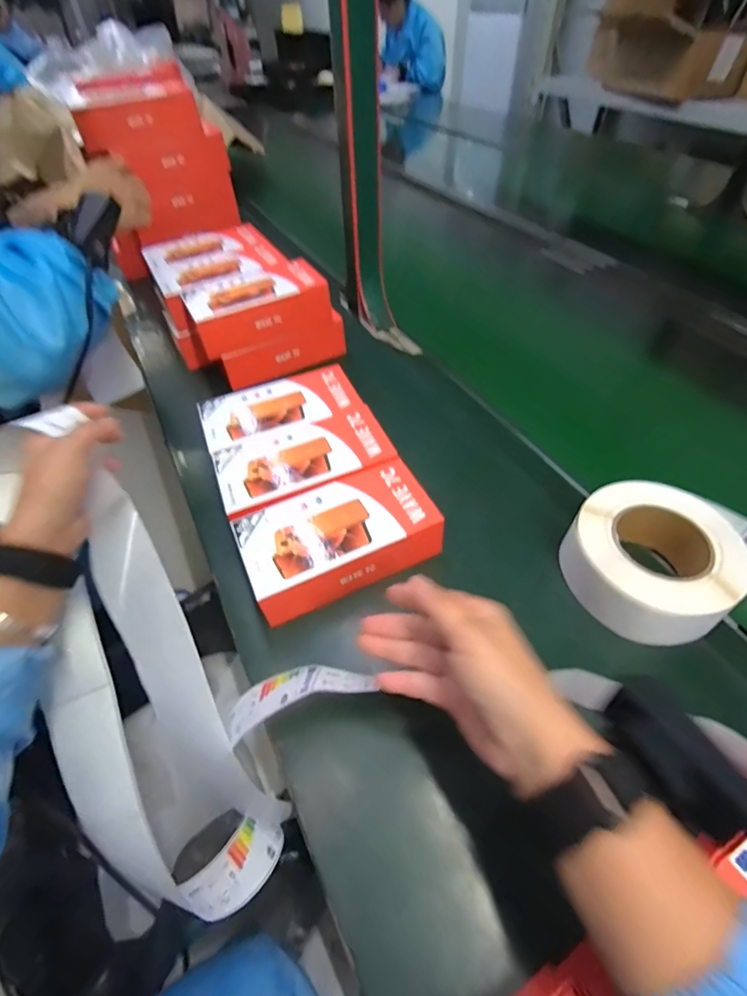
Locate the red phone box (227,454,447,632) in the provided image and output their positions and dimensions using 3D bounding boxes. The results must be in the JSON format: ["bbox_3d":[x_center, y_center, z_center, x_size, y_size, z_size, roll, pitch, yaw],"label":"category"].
[{"bbox_3d":[-0.032,0.042,0.447,0.181,0.058,0.106,-18,51,-15],"label":"red phone box"}]

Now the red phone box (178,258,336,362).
[{"bbox_3d":[-0.165,-0.263,0.639,0.194,0.060,0.101,-25,53,-20],"label":"red phone box"}]

